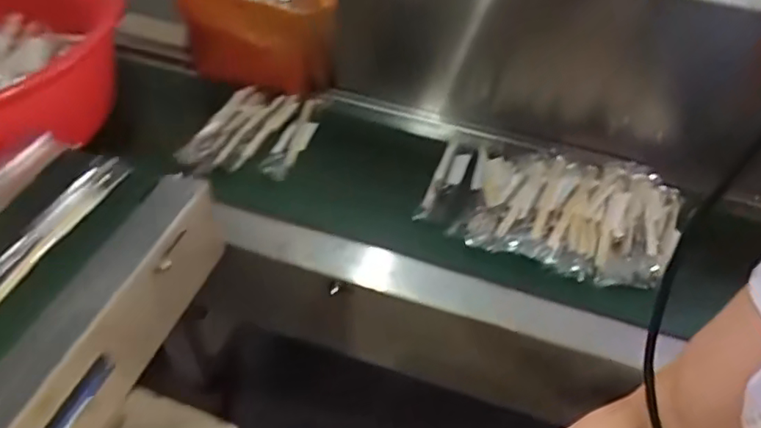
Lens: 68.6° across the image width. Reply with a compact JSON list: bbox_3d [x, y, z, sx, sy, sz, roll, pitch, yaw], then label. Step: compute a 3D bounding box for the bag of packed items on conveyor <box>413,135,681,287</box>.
[{"bbox_3d":[0.289,-0.018,0.953,0.406,0.046,0.279,17,48,12],"label":"bag of packed items on conveyor"}]

